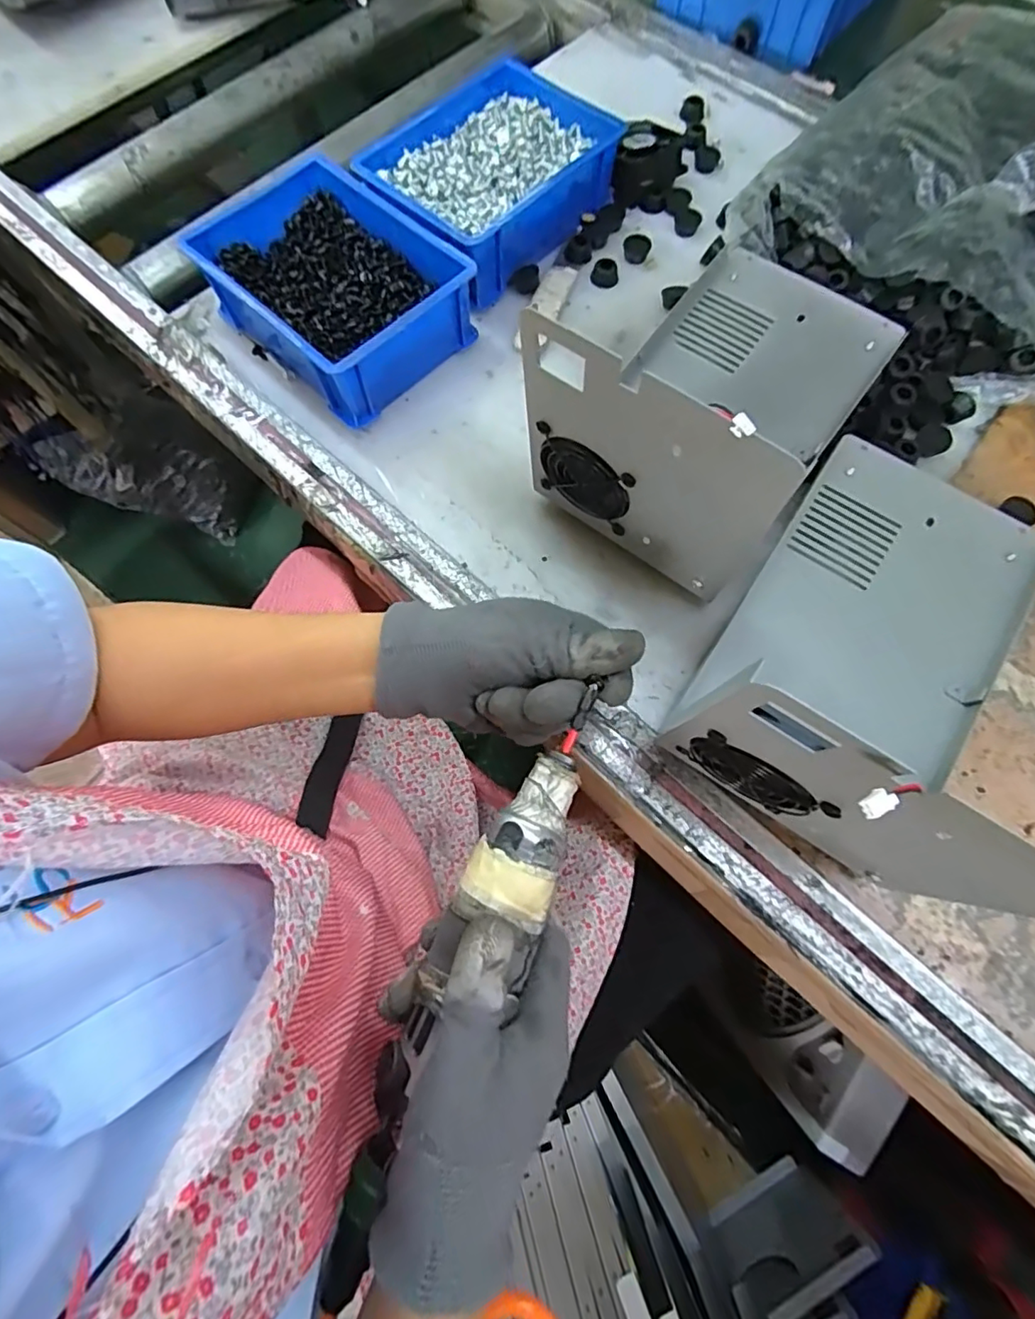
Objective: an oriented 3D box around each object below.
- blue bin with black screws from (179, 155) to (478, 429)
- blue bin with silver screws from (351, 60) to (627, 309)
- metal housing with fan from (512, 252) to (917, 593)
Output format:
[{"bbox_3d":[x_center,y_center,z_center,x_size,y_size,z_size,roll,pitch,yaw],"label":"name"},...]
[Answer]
[{"bbox_3d":[-0.147,-0.298,0.459,0.195,0.070,0.142,43,77,13],"label":"blue bin with black screws"},{"bbox_3d":[-0.020,-0.421,0.493,0.201,0.056,0.162,-40,76,-11],"label":"blue bin with silver screws"},{"bbox_3d":[0.150,-0.199,0.374,0.152,0.161,0.285,36,76,11],"label":"metal housing with fan"}]

